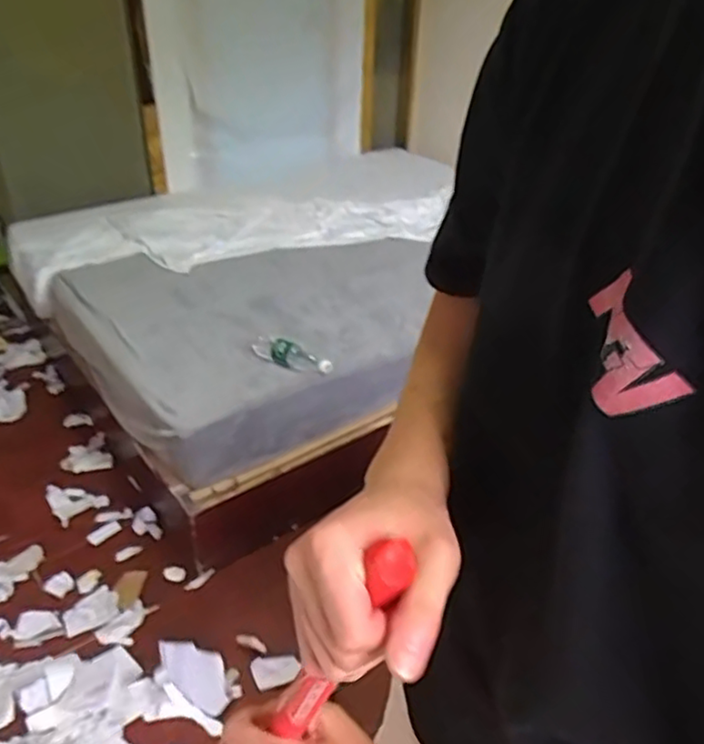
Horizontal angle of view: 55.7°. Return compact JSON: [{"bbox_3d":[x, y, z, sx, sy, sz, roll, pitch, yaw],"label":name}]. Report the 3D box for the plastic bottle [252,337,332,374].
[{"bbox_3d":[-0.160,-0.046,1.747,0.236,0.053,0.069,16,36,18],"label":"plastic bottle"}]

